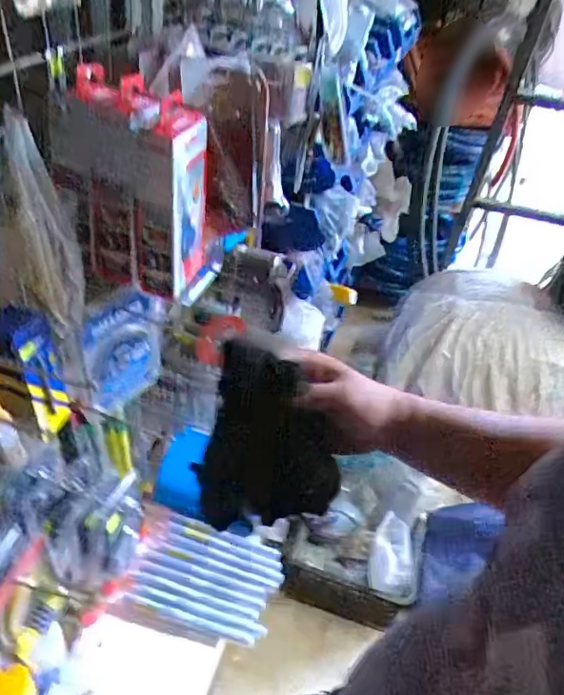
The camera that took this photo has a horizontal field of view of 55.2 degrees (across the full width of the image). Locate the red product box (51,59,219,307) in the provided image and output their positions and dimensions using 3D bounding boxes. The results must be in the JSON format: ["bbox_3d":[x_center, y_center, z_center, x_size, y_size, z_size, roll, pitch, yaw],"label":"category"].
[{"bbox_3d":[-0.159,-0.175,0.607,0.146,0.217,0.101,17,42,10],"label":"red product box"}]

